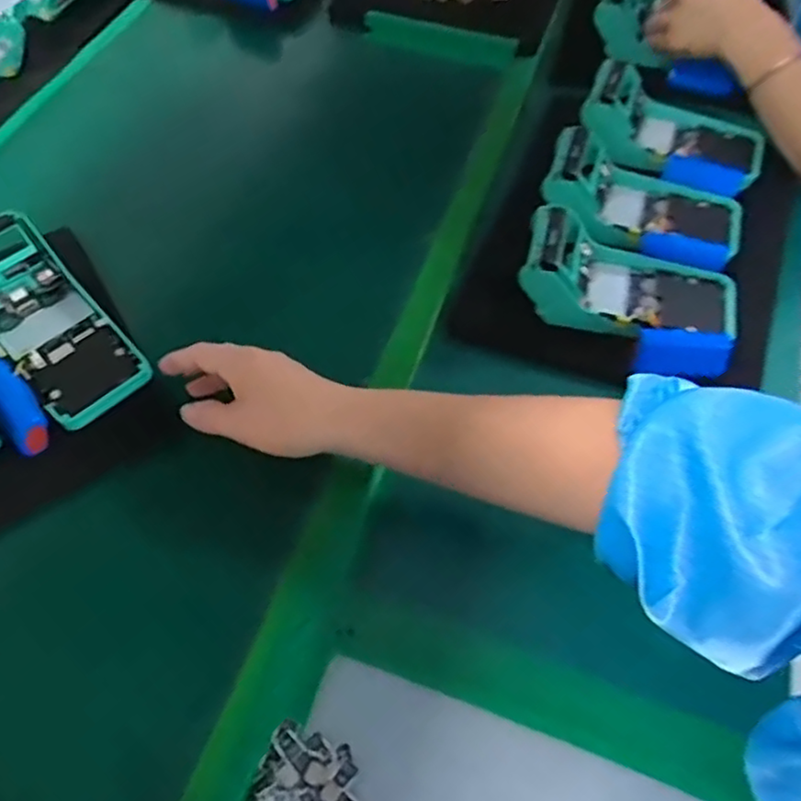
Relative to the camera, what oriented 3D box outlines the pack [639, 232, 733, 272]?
[{"bbox_3d":[0.236,-0.126,0.537,0.070,0.018,0.019,17,56,12],"label":"pack"}]

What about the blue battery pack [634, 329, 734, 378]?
[{"bbox_3d":[0.216,-0.035,0.495,0.069,0.023,0.030,3,55,2],"label":"blue battery pack"}]

